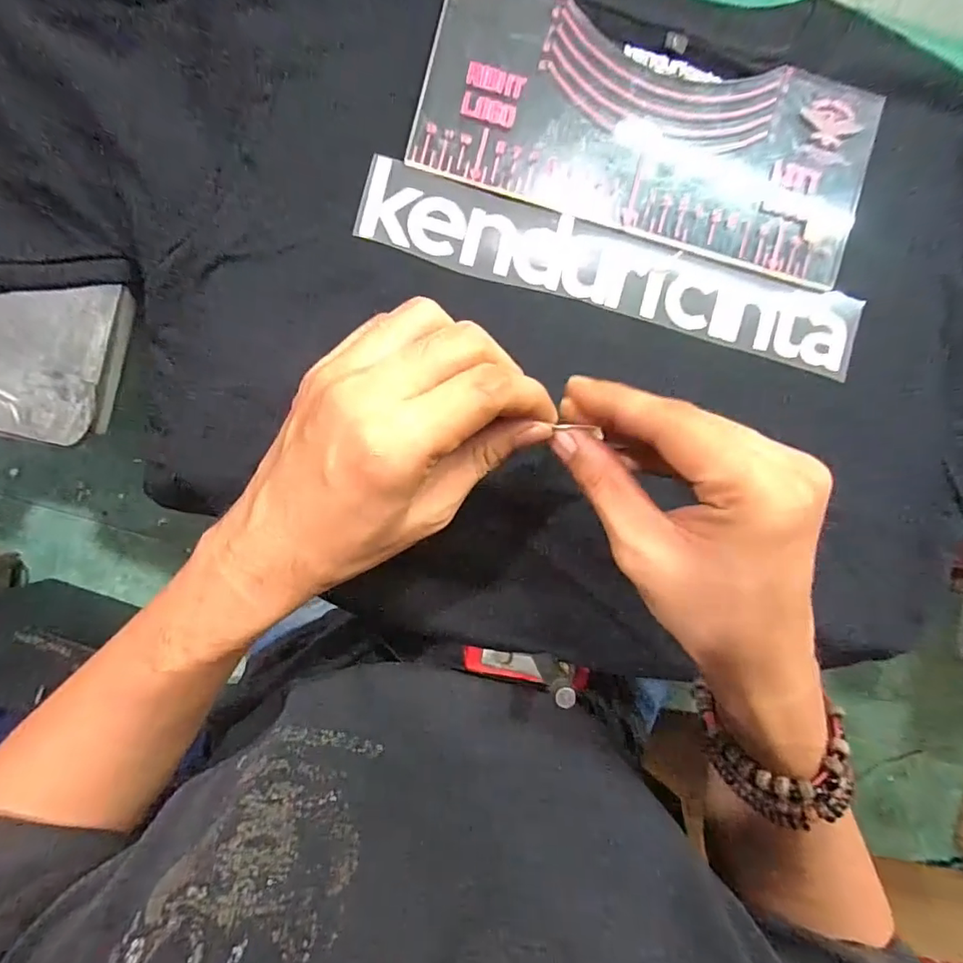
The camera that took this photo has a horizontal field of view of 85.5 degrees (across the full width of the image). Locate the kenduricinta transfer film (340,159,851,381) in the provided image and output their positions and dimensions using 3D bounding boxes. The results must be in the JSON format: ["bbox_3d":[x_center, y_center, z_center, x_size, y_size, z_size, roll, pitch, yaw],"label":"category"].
[{"bbox_3d":[0.078,-0.120,0.301,0.292,0.004,0.049,14,91,-4],"label":"kenduricinta transfer film"}]

